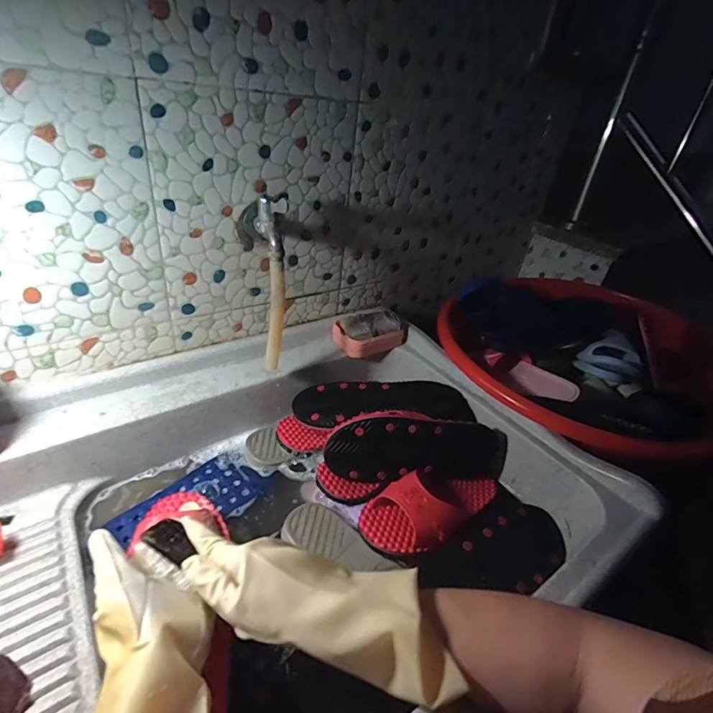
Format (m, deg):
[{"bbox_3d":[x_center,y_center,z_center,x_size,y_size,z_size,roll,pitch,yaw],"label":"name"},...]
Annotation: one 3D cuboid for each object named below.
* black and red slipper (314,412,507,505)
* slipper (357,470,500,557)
[{"bbox_3d":[0.086,0.139,0.600,0.278,0.110,0.068,-5,36,-18],"label":"black and red slipper"},{"bbox_3d":[0.111,0.194,0.562,0.235,0.062,0.086,-17,41,-32],"label":"slipper"}]

